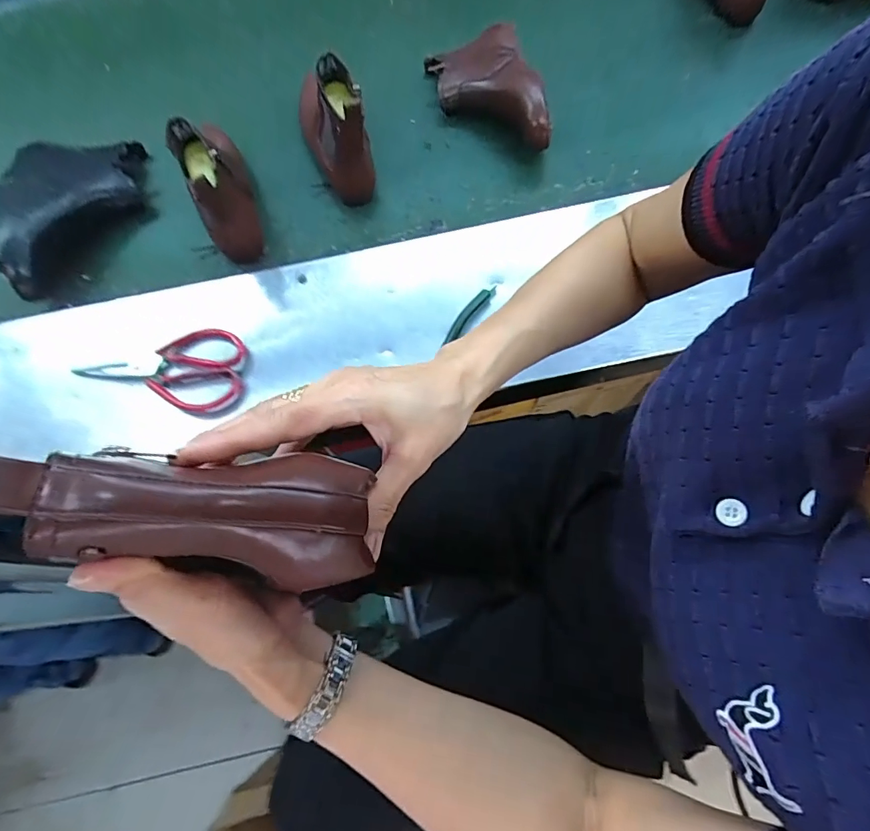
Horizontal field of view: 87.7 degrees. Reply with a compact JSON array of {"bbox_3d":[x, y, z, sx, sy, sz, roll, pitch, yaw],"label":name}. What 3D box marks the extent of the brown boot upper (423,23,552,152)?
[{"bbox_3d":[0.076,-0.475,0.672,0.120,0.079,0.240,-16,71,-6],"label":"brown boot upper"}]

